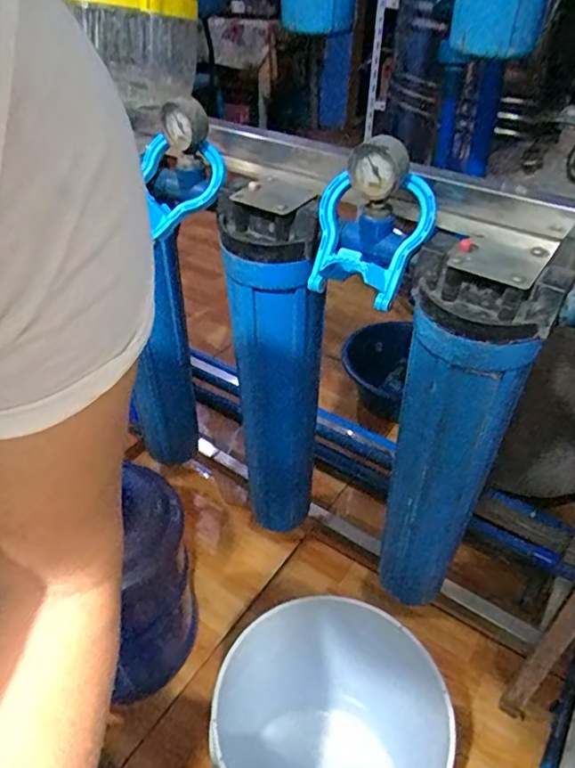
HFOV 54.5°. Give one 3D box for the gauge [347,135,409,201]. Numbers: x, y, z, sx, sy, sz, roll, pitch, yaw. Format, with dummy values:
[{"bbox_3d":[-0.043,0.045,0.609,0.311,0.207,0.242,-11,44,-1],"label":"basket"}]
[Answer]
[{"bbox_3d":[0.087,-0.206,0.528,0.024,0.053,0.059,-28,47,-32],"label":"gauge"}]

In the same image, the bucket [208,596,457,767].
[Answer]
[{"bbox_3d":[0.051,0.517,0.776,0.282,0.310,0.297,1,38,-1],"label":"bucket"}]

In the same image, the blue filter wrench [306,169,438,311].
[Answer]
[{"bbox_3d":[0.080,-0.143,0.552,0.121,0.131,0.046,12,7,26],"label":"blue filter wrench"}]

